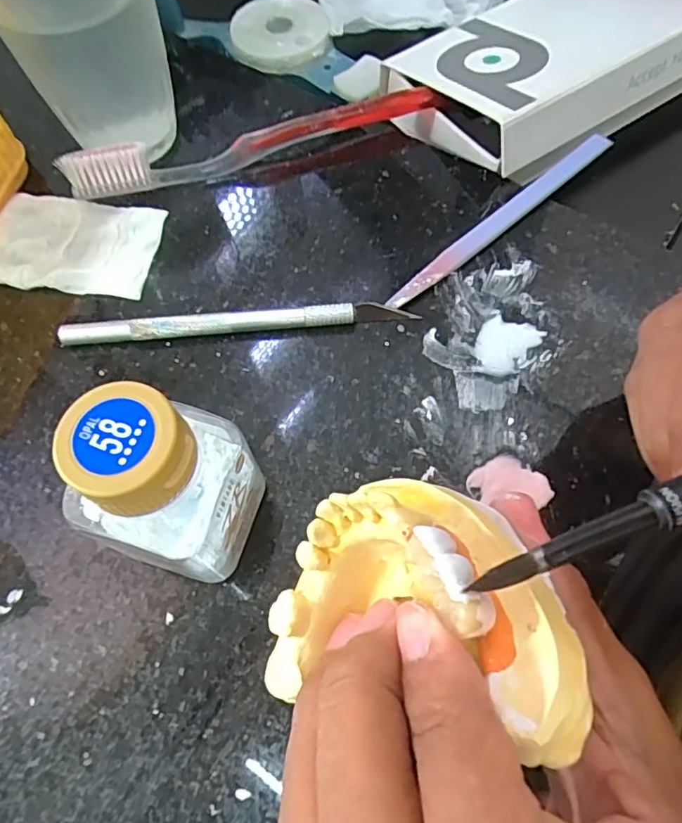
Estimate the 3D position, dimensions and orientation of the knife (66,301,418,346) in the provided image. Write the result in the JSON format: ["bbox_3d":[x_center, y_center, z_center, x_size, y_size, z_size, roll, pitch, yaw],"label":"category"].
[{"bbox_3d":[-0.041,-0.035,0.222,0.136,0.008,0.008,-5,65,0],"label":"knife"}]

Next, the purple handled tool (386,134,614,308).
[{"bbox_3d":[0.071,-0.083,0.241,0.134,0.004,0.009,-40,70,-14],"label":"purple handled tool"}]

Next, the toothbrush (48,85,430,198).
[{"bbox_3d":[-0.039,-0.123,0.254,0.168,0.024,0.010,-17,66,-5],"label":"toothbrush"}]

